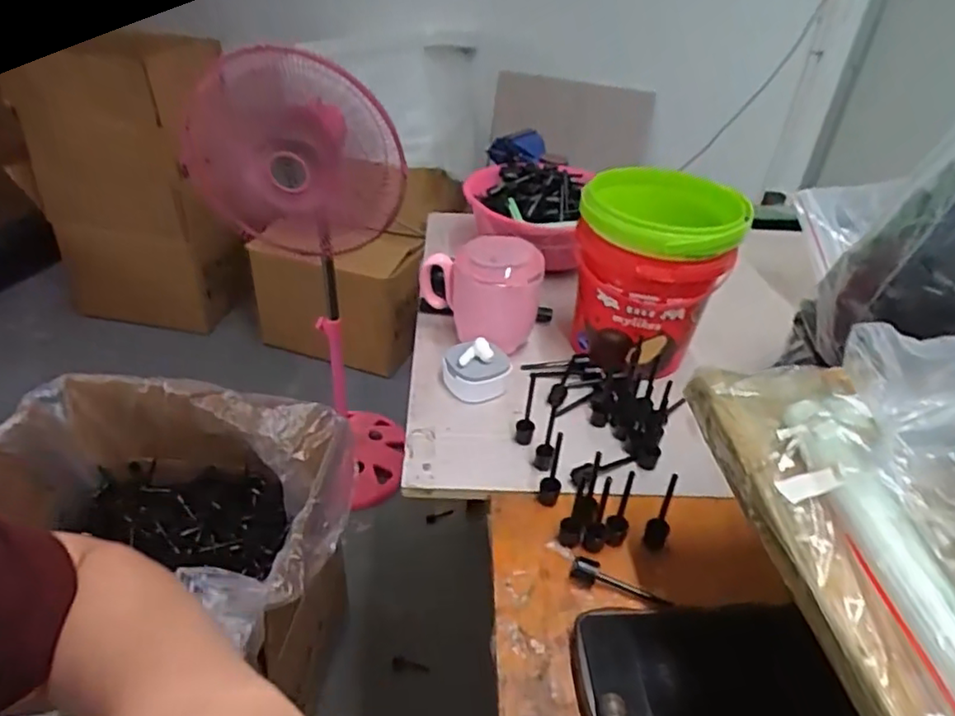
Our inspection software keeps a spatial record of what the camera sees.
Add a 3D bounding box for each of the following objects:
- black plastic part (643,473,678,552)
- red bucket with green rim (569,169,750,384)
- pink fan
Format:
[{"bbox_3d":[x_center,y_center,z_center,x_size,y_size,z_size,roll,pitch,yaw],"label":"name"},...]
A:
[{"bbox_3d":[0.120,0.100,0.403,0.014,0.064,0.016,22,40,23],"label":"black plastic part"},{"bbox_3d":[0.149,-0.069,0.552,0.121,0.150,0.114,3,36,-2],"label":"red bucket with green rim"},{"bbox_3d":[-0.301,-0.099,1.175,0.309,0.863,0.269,-8,38,-17],"label":"pink fan"}]

